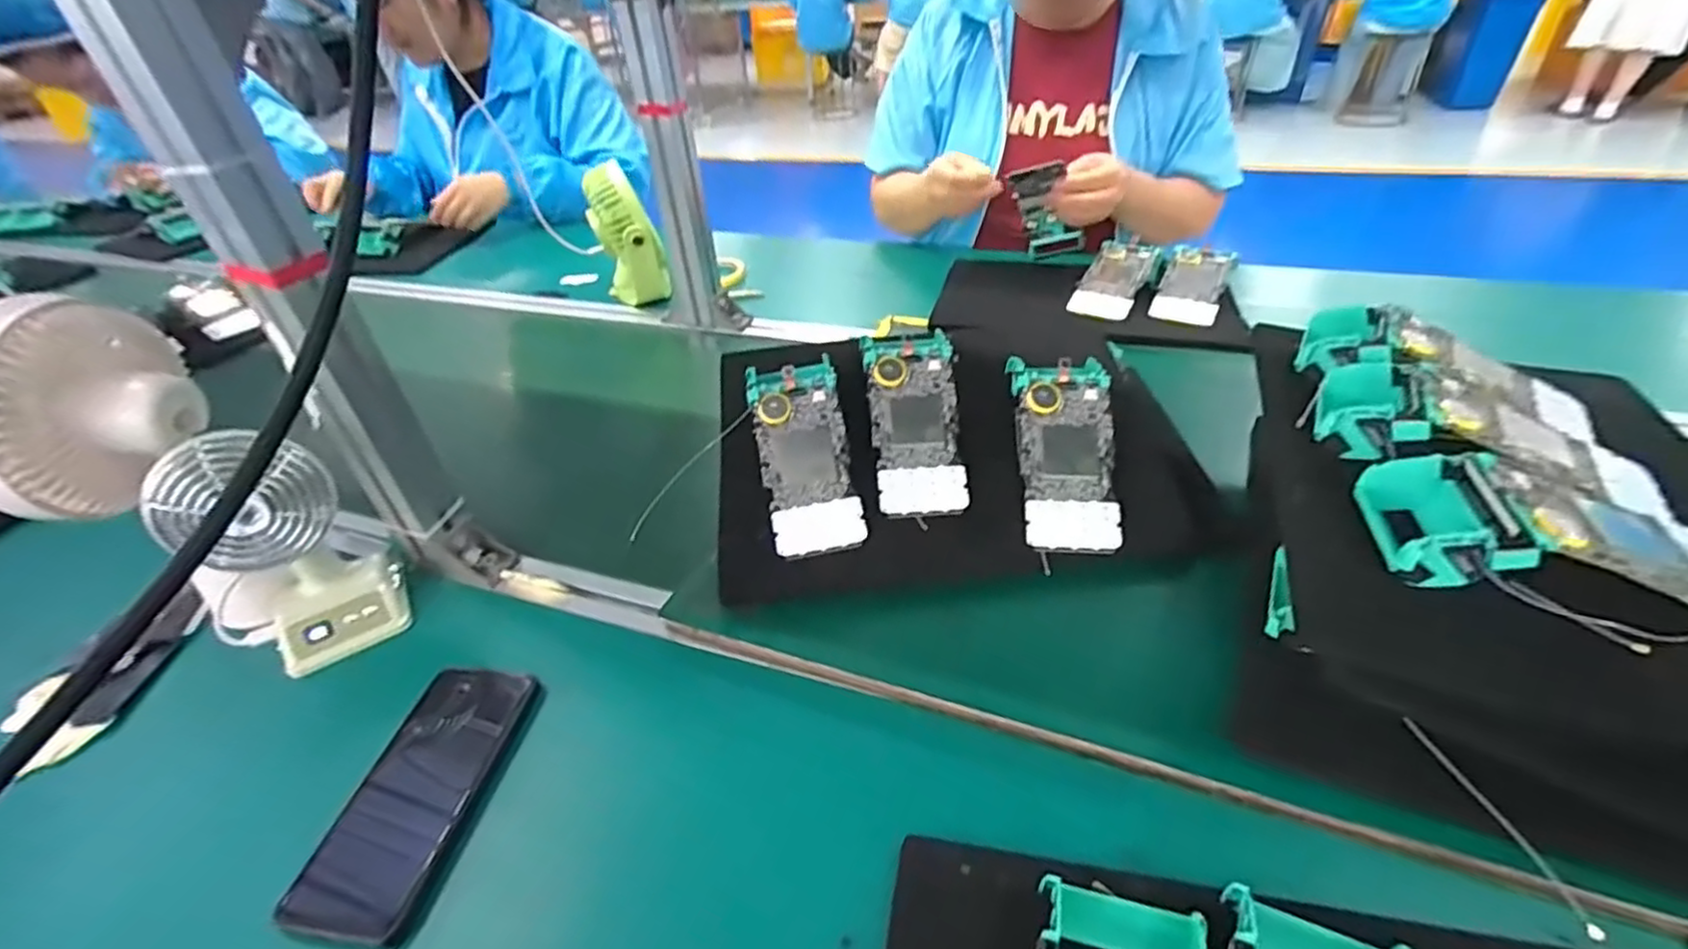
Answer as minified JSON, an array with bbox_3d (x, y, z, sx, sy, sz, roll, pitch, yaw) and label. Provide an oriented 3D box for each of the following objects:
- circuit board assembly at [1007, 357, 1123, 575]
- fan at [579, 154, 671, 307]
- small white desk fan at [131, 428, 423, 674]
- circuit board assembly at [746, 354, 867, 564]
[{"bbox_3d":[0.166,-0.018,0.532,0.068,0.024,0.160,0,70,6],"label":"circuit board assembly"},{"bbox_3d":[-0.286,-0.311,0.938,0.082,0.164,0.119,-15,39,-13],"label":"fan"},{"bbox_3d":[-0.392,0.048,0.481,0.111,0.160,0.078,-29,44,-28],"label":"small white desk fan"},{"bbox_3d":[-0.029,-0.014,0.539,0.068,0.015,0.154,-10,71,-7],"label":"circuit board assembly"}]

